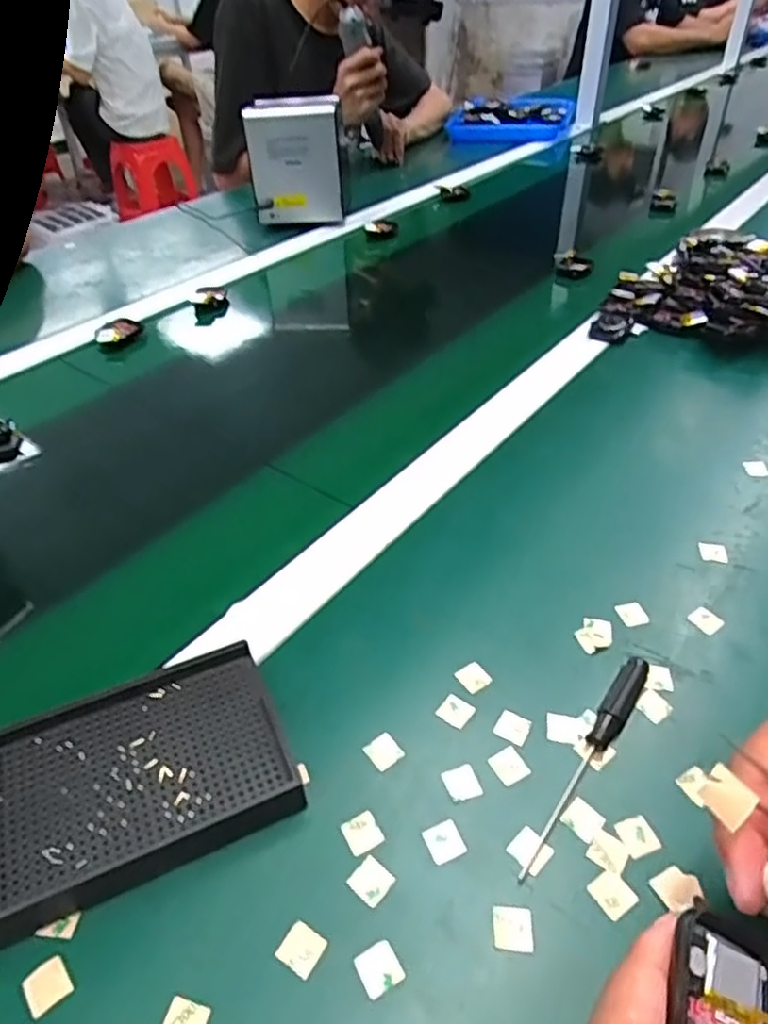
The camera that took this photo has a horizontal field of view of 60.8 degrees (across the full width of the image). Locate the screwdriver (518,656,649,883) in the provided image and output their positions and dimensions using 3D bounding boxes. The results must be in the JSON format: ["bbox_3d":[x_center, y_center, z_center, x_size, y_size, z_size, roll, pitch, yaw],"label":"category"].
[{"bbox_3d":[0.100,0.119,0.317,0.014,0.014,0.128,24,47,27],"label":"screwdriver"}]

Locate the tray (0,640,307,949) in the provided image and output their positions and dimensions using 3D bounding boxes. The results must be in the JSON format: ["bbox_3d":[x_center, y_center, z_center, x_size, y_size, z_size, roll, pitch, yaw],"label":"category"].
[{"bbox_3d":[-0.116,0.125,0.312,0.136,0.029,0.093,-18,43,-18],"label":"tray"}]

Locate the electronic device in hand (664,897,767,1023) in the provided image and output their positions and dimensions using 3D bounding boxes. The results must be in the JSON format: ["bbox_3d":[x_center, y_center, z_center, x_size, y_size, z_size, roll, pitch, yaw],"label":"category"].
[{"bbox_3d":[0.100,0.142,0.191,0.036,0.013,0.043,35,51,1],"label":"electronic device in hand"}]

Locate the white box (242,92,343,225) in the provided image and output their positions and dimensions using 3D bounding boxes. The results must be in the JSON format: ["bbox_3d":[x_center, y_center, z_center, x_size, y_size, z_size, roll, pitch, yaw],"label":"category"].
[{"bbox_3d":[-0.125,-0.503,0.938,0.123,0.147,0.089,-2,42,0],"label":"white box"}]

